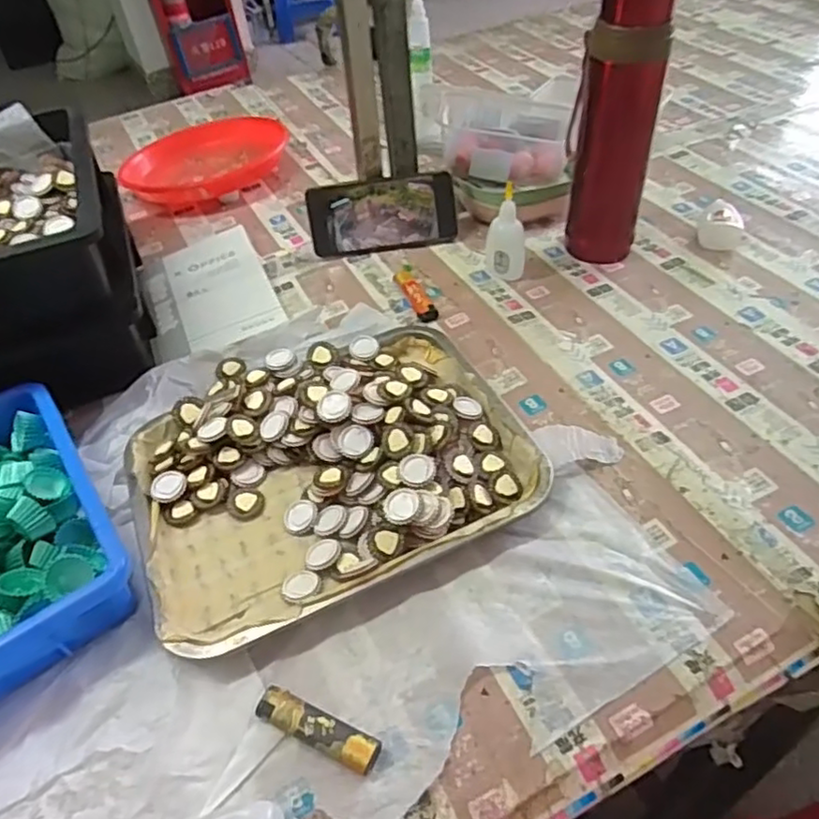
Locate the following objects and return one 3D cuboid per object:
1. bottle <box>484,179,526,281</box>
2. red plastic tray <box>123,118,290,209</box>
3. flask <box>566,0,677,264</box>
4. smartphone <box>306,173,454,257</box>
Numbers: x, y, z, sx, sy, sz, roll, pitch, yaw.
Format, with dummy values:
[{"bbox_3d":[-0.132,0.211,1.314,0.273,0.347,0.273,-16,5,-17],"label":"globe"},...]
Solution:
[{"bbox_3d":[0.099,-0.179,0.674,0.035,0.096,0.034,-12,46,-5],"label":"bottle"},{"bbox_3d":[-0.285,-0.348,0.915,0.200,0.051,0.205,32,57,31],"label":"red plastic tray"},{"bbox_3d":[0.197,-0.274,0.630,0.077,0.274,0.059,7,47,13],"label":"flask"},{"bbox_3d":[-0.031,-0.220,0.743,0.163,0.076,0.010,-7,18,-2],"label":"smartphone"}]

